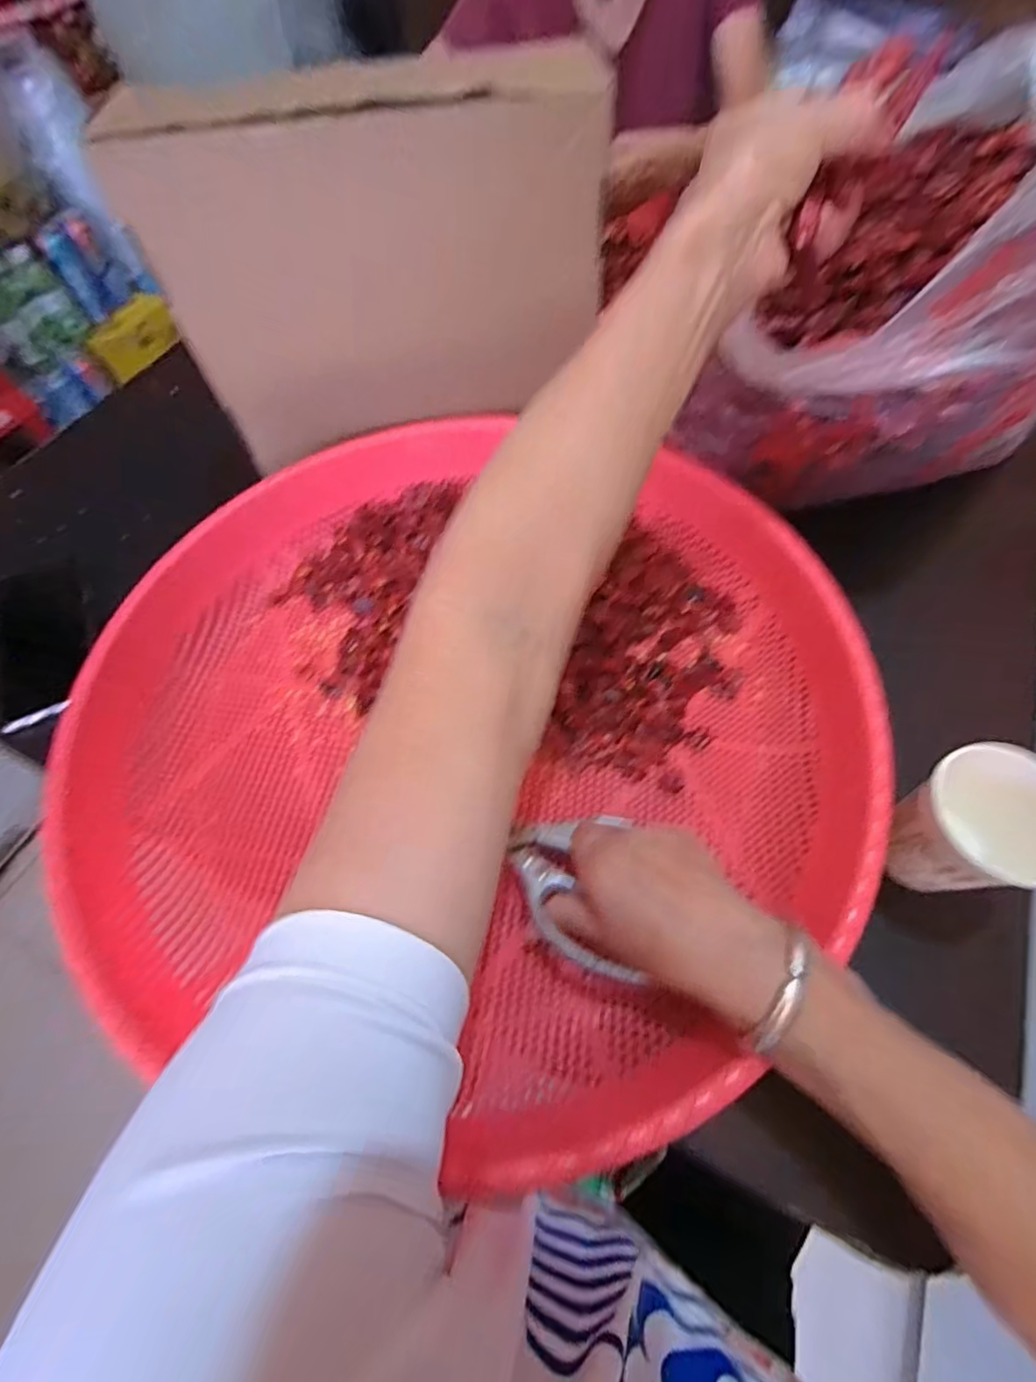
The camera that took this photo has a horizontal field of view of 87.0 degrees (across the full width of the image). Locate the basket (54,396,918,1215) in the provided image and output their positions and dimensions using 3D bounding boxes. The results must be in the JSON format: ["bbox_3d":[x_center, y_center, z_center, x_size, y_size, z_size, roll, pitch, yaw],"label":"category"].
[{"bbox_3d":[-0.033,0.006,0.384,0.511,0.067,0.481,17,64,12],"label":"basket"}]

